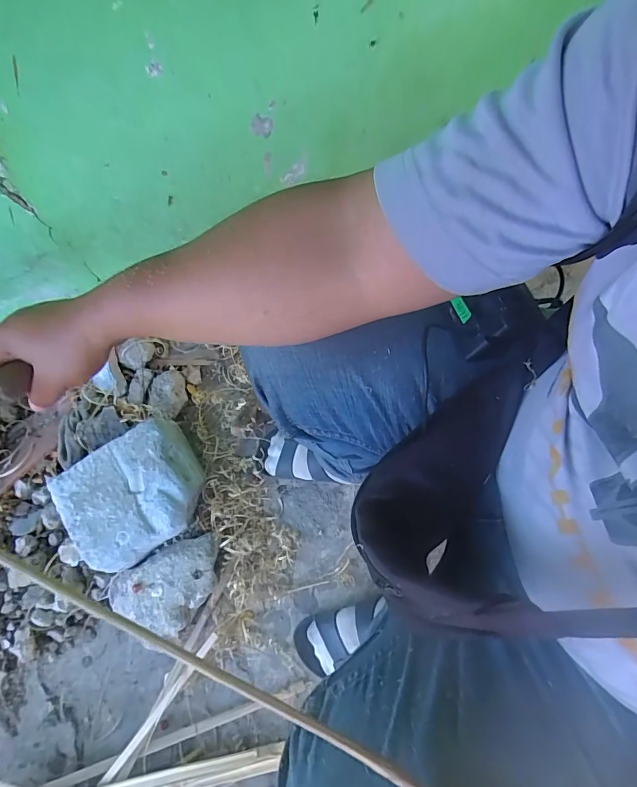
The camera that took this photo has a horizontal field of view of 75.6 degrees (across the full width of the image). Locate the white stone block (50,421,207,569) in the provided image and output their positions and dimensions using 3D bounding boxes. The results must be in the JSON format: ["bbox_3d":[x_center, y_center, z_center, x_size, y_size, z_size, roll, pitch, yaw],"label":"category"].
[{"bbox_3d":[-0.319,0.176,0.720,0.227,0.080,0.189,-32,73,-8],"label":"white stone block"}]

